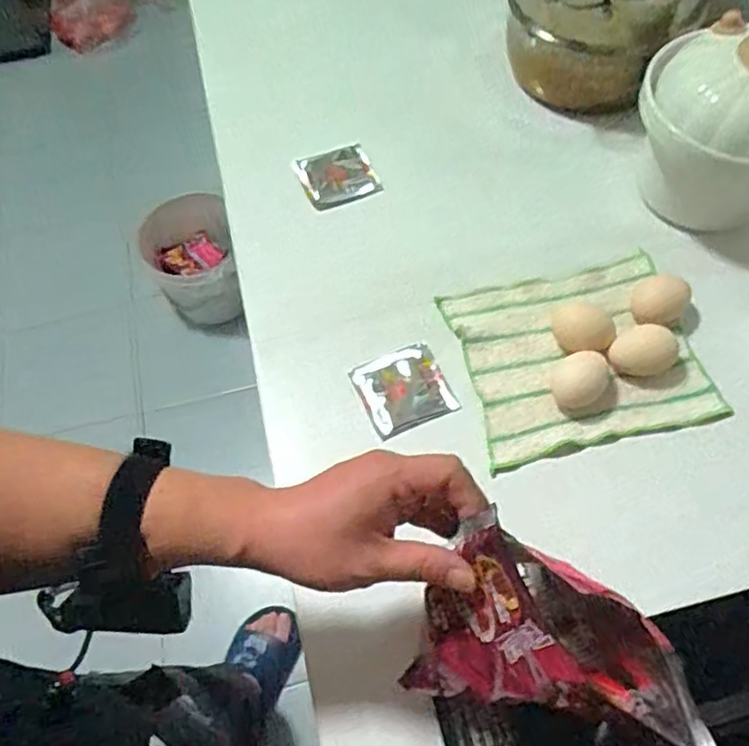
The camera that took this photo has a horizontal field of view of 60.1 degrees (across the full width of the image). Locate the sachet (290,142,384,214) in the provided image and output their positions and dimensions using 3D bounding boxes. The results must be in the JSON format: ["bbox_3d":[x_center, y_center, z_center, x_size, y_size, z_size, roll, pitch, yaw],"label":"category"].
[{"bbox_3d":[-0.038,-0.212,0.698,0.084,0.011,0.079,-21,63,-8],"label":"sachet"}]

